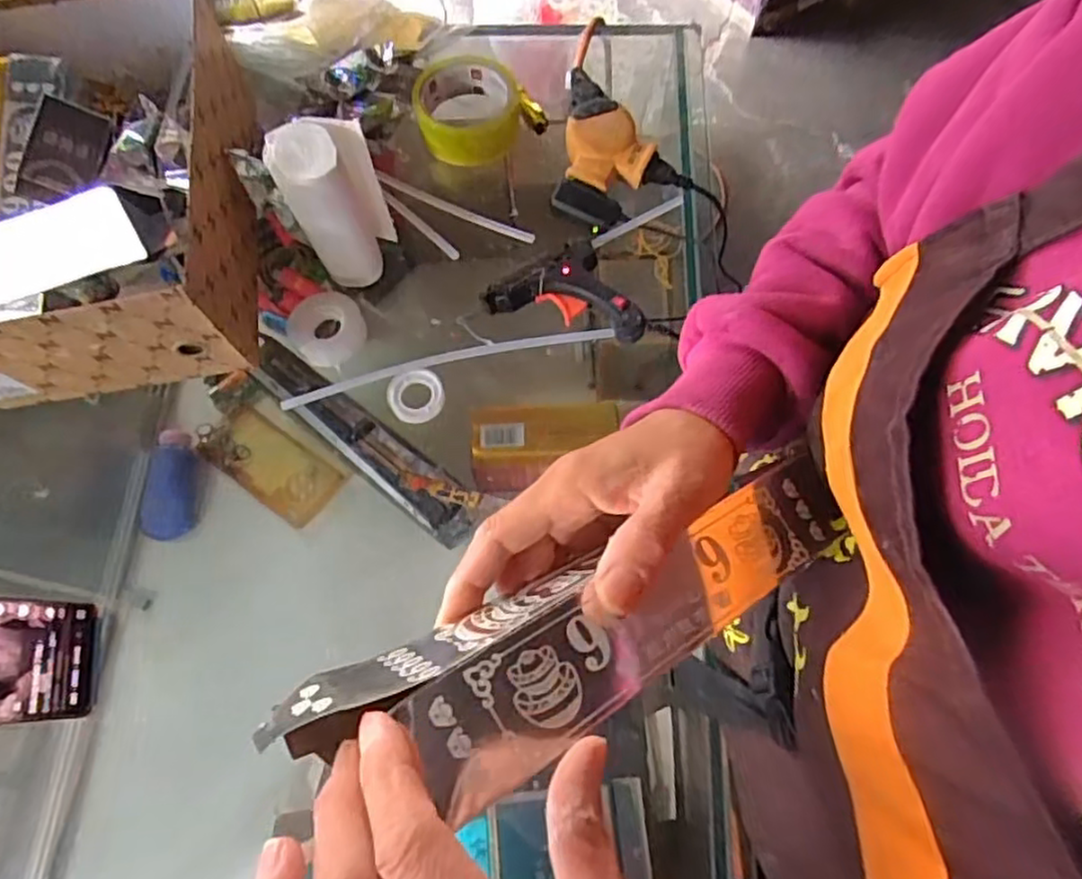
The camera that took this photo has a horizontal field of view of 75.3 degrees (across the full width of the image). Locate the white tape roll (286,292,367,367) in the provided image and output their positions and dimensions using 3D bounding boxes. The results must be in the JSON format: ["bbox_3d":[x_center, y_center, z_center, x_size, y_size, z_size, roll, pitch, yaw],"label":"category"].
[{"bbox_3d":[-0.171,-0.090,0.561,0.057,0.018,0.061,0,68,1],"label":"white tape roll"}]

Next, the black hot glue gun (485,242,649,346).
[{"bbox_3d":[0.025,-0.126,0.558,0.128,0.026,0.076,17,70,8],"label":"black hot glue gun"}]

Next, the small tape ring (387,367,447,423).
[{"bbox_3d":[-0.097,-0.034,0.541,0.043,0.010,0.046,0,68,1],"label":"small tape ring"}]

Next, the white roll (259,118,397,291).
[{"bbox_3d":[-0.151,-0.174,0.529,0.068,0.125,0.055,-20,69,-7],"label":"white roll"}]

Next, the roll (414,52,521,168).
[{"bbox_3d":[-0.066,-0.304,0.639,0.092,0.043,0.101,0,68,1],"label":"roll"}]

